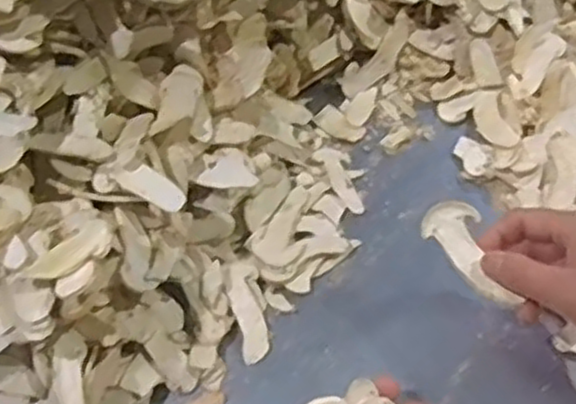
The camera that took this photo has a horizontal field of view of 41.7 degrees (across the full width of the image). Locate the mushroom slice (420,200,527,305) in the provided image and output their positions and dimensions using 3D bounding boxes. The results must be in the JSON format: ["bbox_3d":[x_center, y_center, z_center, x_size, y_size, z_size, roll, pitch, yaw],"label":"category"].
[{"bbox_3d":[0.122,0.031,0.492,0.036,0.005,0.077,-43,72,-3],"label":"mushroom slice"}]

